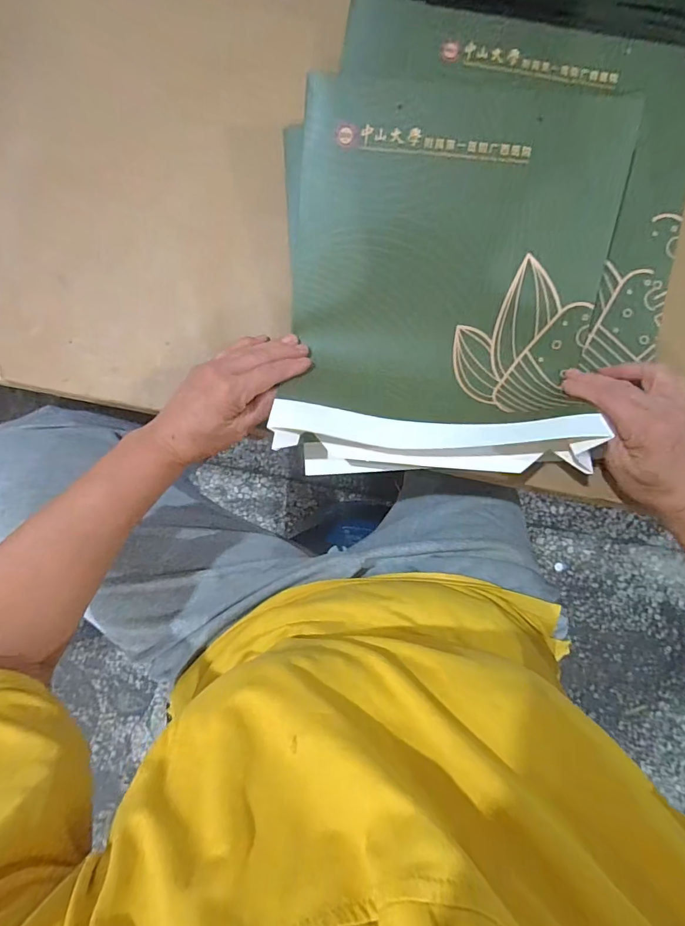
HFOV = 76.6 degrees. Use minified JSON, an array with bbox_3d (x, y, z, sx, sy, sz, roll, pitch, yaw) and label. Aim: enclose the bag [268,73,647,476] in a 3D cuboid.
[{"bbox_3d":[0.089,-0.144,0.376,0.263,0.060,0.312,7,94,3],"label":"bag"}]

